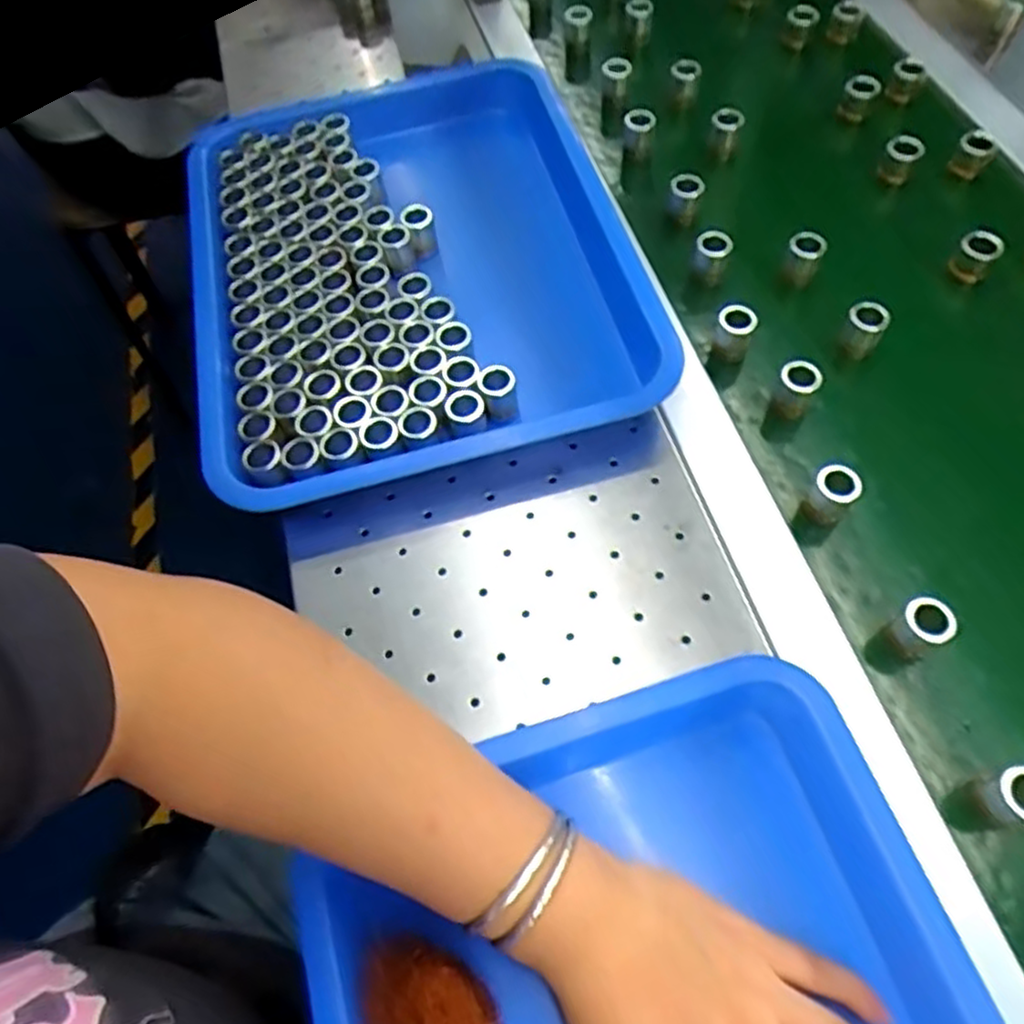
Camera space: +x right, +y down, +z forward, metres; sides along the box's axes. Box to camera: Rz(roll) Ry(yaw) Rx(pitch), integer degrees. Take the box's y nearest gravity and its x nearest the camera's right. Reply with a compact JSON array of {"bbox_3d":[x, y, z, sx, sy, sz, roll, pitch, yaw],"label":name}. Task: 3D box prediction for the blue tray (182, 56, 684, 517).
[{"bbox_3d":[-0.071,-0.184,0.507,0.305,0.069,0.358,-15,62,-6],"label":"blue tray"}]

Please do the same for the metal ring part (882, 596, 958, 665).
[{"bbox_3d":[0.213,0.062,0.377,0.019,0.036,0.024,-31,64,-14],"label":"metal ring part"}]

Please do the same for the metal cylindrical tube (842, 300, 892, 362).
[{"bbox_3d":[0.228,-0.116,0.469,0.023,0.033,0.023,-1,61,2],"label":"metal cylindrical tube"}]

